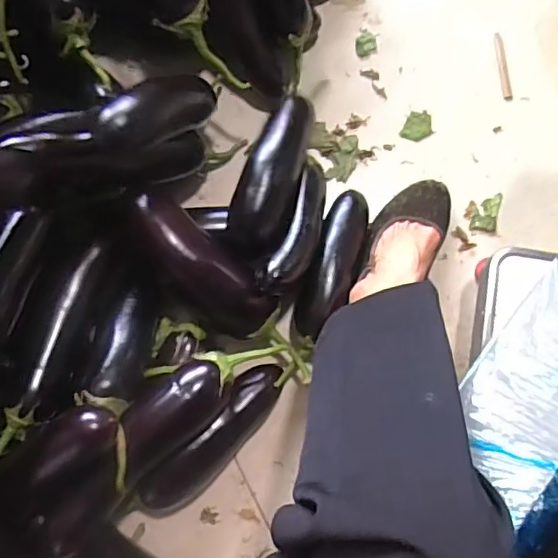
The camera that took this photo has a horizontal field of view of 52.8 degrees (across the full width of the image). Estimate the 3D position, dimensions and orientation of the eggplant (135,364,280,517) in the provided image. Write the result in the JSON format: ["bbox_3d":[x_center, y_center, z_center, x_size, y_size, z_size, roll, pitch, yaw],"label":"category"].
[{"bbox_3d":[-0.076,0.188,0.656,0.064,0.065,0.220,38,83,4],"label":"eggplant"}]

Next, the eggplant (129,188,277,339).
[{"bbox_3d":[-0.090,-0.011,0.627,0.077,0.056,0.196,-45,101,-7],"label":"eggplant"}]

